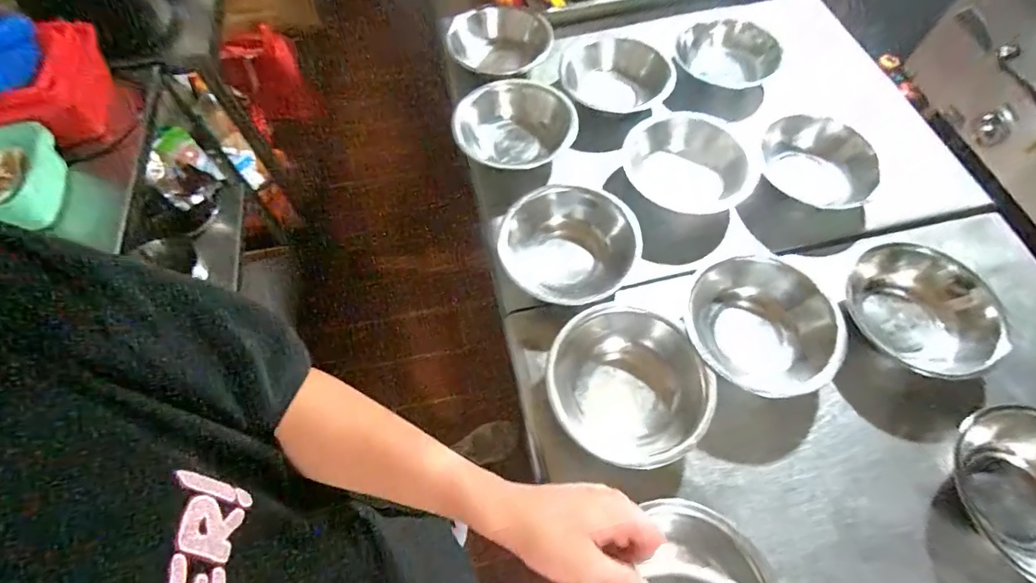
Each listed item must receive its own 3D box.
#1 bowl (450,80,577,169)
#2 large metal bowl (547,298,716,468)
[{"bbox_3d":[-0.005,-0.266,0.792,0.193,0.085,0.182,-1,63,1],"label":"bowl"},{"bbox_3d":[0.135,0.116,0.589,0.177,0.064,0.188,-1,63,1],"label":"large metal bowl"}]

